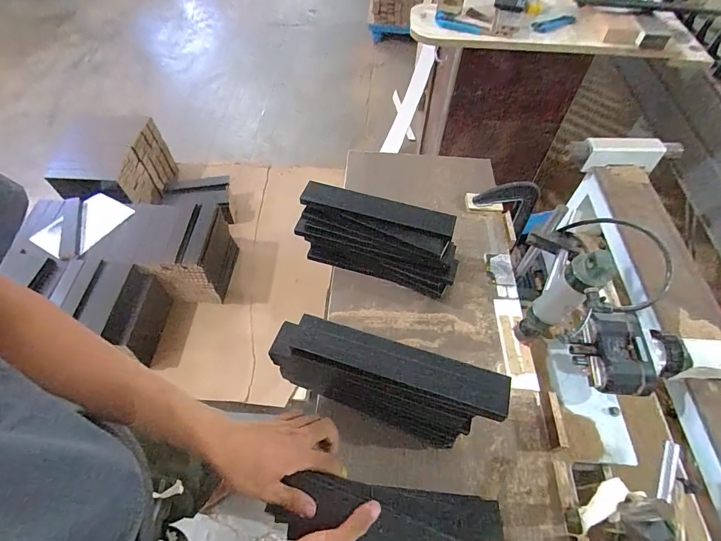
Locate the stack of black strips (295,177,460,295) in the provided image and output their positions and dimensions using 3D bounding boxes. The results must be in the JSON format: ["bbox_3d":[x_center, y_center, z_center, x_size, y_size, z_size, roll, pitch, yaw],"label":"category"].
[{"bbox_3d":[0.036,-0.057,0.734,0.309,0.145,0.094,18,57,11],"label":"stack of black strips"}]

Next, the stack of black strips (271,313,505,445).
[{"bbox_3d":[0.034,0.167,0.558,0.317,0.166,0.066,16,57,9],"label":"stack of black strips"}]

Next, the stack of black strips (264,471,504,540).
[{"bbox_3d":[0.037,0.316,0.480,0.268,0.047,0.103,11,56,8],"label":"stack of black strips"}]

